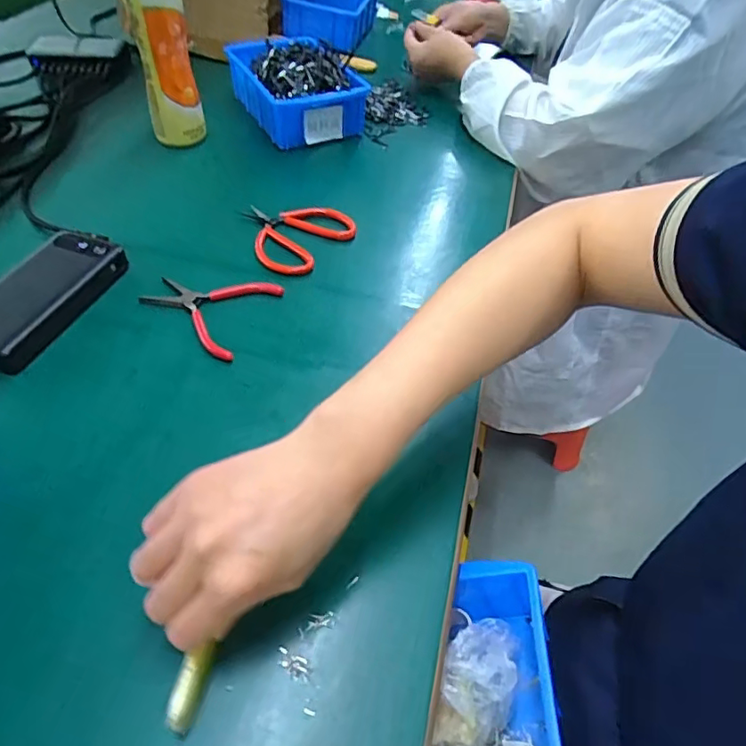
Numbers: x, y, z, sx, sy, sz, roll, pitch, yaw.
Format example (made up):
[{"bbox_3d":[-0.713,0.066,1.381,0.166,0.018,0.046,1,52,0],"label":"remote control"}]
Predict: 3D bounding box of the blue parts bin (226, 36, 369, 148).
[{"bbox_3d":[-0.104,-0.388,0.739,0.133,0.068,0.200,-19,53,-21],"label":"blue parts bin"}]

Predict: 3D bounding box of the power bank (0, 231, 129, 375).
[{"bbox_3d":[-0.290,-0.068,0.480,0.077,0.024,0.157,20,50,11],"label":"power bank"}]

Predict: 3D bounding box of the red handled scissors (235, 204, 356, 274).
[{"bbox_3d":[-0.089,-0.148,0.571,0.111,0.010,0.107,29,52,18],"label":"red handled scissors"}]

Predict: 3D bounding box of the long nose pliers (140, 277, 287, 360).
[{"bbox_3d":[-0.153,-0.061,0.494,0.109,0.006,0.097,18,49,10],"label":"long nose pliers"}]

